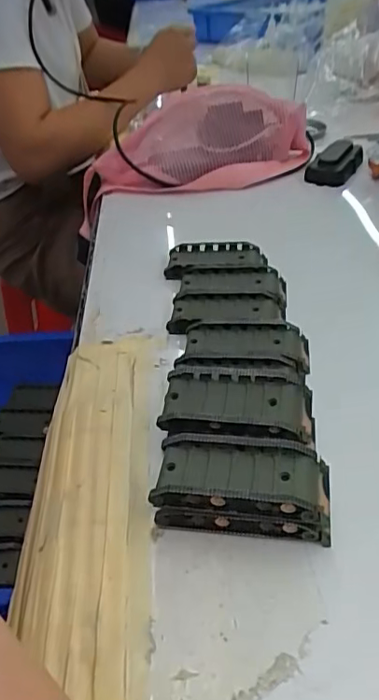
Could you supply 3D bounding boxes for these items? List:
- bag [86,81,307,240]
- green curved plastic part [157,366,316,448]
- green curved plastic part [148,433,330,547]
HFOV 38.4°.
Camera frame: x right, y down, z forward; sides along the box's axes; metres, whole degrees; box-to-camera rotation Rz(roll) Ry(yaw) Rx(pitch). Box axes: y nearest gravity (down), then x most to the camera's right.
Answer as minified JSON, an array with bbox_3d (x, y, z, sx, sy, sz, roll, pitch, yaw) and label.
[{"bbox_3d":[0.008,-0.254,0.707,0.309,0.124,0.116,-10,40,-7],"label":"bag"},{"bbox_3d":[0.033,0.041,0.364,0.098,0.031,0.058,5,40,11],"label":"green curved plastic part"},{"bbox_3d":[0.031,0.078,0.318,0.096,0.036,0.047,3,40,10],"label":"green curved plastic part"}]

